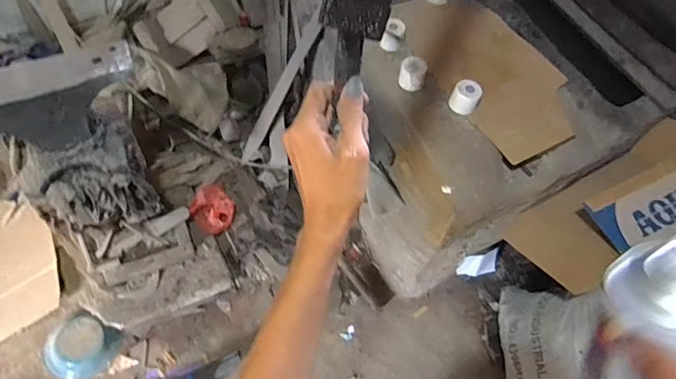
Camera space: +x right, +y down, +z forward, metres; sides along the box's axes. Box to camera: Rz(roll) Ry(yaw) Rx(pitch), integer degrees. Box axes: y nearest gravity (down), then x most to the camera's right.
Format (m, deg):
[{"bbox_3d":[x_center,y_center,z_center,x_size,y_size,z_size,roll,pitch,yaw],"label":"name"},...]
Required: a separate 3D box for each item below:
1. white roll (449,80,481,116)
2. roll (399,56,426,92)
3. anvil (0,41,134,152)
[{"bbox_3d":[0.306,-0.221,1.114,0.068,0.061,0.061,26,62,10],"label":"white roll"},{"bbox_3d":[0.185,-0.284,1.153,0.067,0.067,0.065,12,61,3],"label":"roll"},{"bbox_3d":[-0.690,-0.163,0.980,0.533,0.172,0.103,-20,64,-15],"label":"anvil"}]

